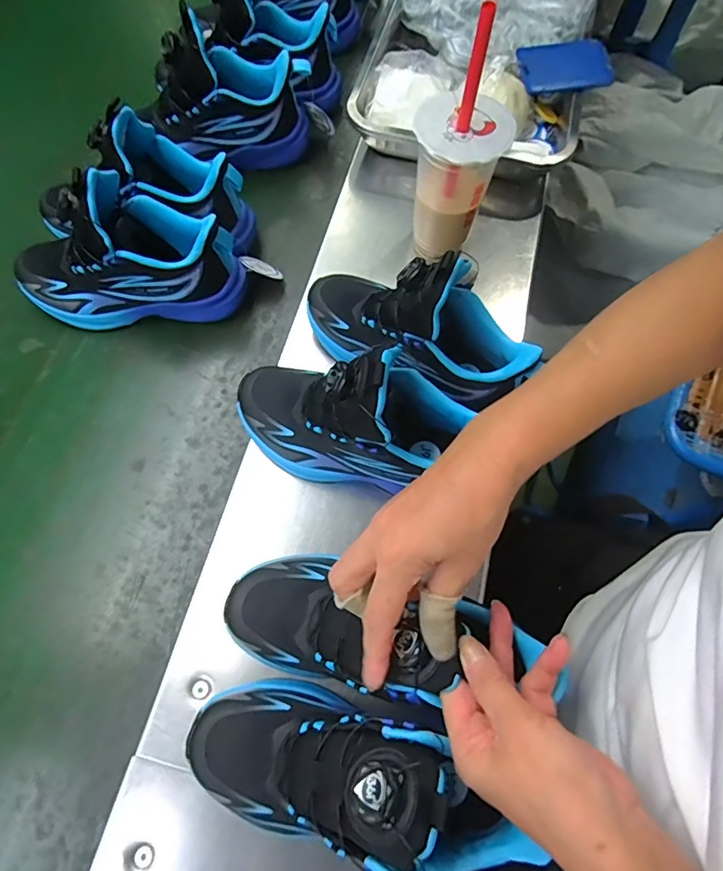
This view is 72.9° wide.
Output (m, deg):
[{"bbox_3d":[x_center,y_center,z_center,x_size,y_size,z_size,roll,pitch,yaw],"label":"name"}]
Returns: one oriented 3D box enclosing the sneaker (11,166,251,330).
[{"bbox_3d":[-0.239,-0.179,0.488,0.231,0.139,0.087,-2,68,-1],"label":"sneaker"}]

